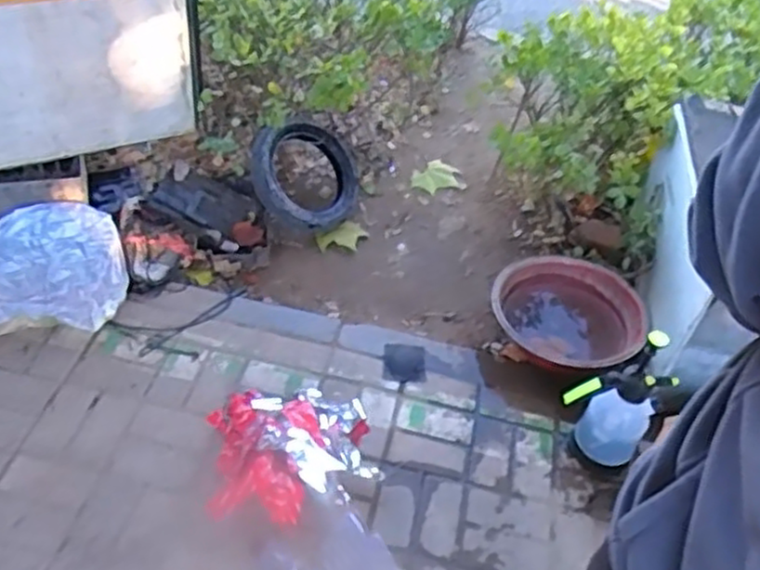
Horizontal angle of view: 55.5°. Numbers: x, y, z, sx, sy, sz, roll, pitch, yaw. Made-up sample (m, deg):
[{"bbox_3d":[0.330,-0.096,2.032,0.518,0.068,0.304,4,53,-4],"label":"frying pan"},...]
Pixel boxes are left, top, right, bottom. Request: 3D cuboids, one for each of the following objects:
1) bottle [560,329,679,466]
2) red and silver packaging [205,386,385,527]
[{"bbox_3d":[0.521,0.242,1.578,0.160,0.387,0.162,4,46,-4],"label":"bottle"},{"bbox_3d":[-0.197,0.337,1.592,0.355,0.151,0.333,-6,47,-12],"label":"red and silver packaging"}]

